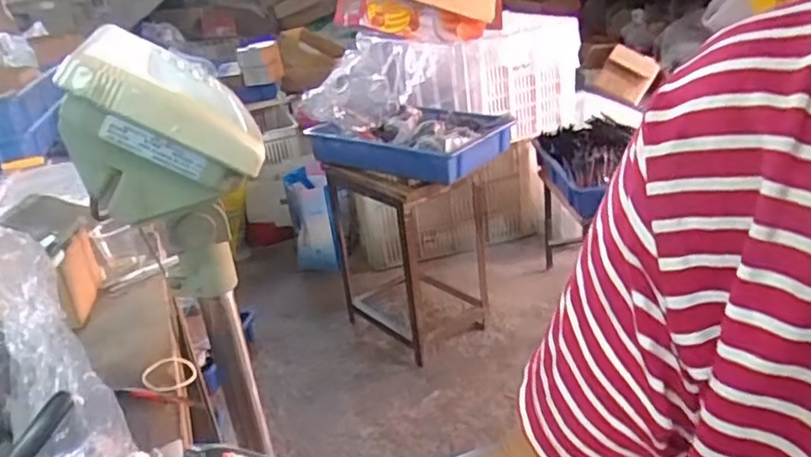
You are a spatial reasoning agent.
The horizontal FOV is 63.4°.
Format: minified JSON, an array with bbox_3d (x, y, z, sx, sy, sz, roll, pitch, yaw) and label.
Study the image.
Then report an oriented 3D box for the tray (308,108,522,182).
[{"bbox_3d":[0.006,-0.210,1.549,0.432,0.091,0.277,13,32,38],"label":"tray"}]

